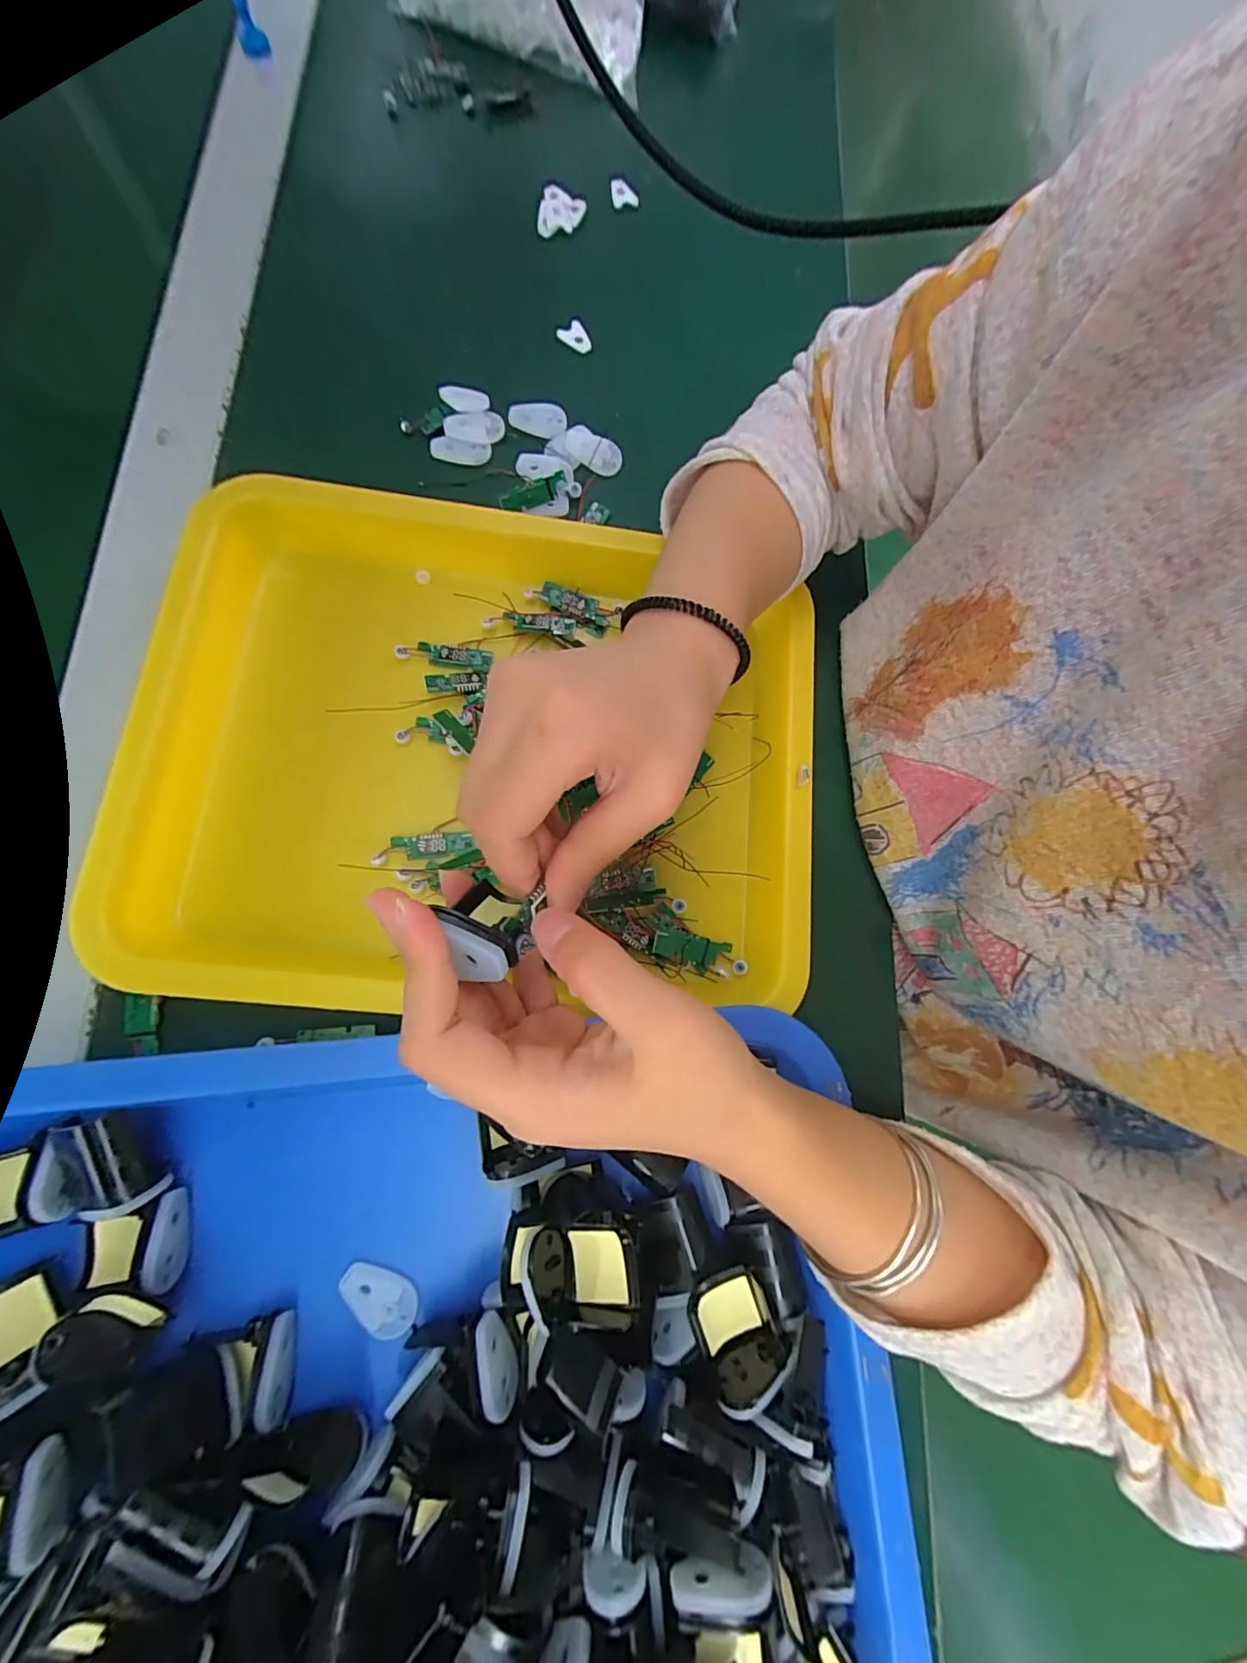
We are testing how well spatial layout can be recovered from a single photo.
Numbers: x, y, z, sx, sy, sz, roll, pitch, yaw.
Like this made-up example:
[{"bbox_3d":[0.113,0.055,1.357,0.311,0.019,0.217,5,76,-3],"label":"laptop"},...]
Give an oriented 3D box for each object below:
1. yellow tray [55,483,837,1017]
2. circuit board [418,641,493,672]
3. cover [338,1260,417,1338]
[{"bbox_3d":[-0.084,-0.048,0.272,0.363,0.036,0.256,3,78,-5],"label":"yellow tray"},{"bbox_3d":[-0.095,-0.098,0.299,0.041,0.004,0.014,7,76,-1],"label":"circuit board"},{"bbox_3d":[-0.108,0.205,0.234,0.035,0.005,0.021,31,77,2],"label":"cover"}]

